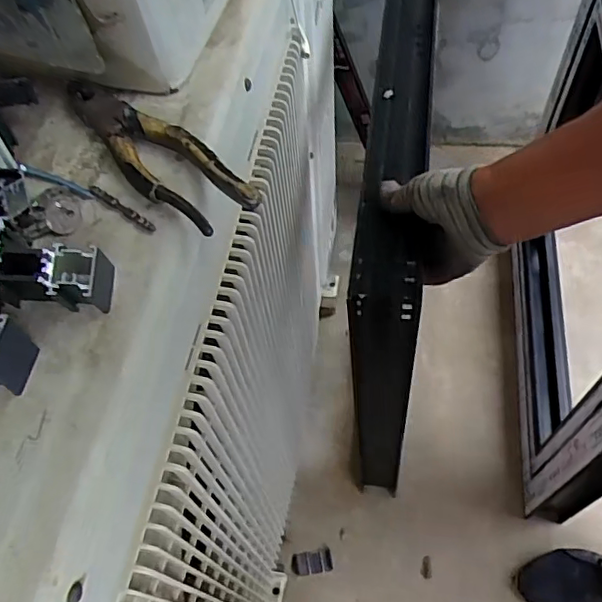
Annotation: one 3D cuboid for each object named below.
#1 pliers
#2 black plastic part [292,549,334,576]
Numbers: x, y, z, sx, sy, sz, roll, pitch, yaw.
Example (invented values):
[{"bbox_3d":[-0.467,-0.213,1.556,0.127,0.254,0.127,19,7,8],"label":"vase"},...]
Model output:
[{"bbox_3d":[-0.104,-0.105,0.405,0.050,0.014,0.179,-39,64,-17],"label":"pliers"},{"bbox_3d":[0.019,0.463,1.043,0.071,0.004,0.037,-10,60,-1],"label":"black plastic part"}]

